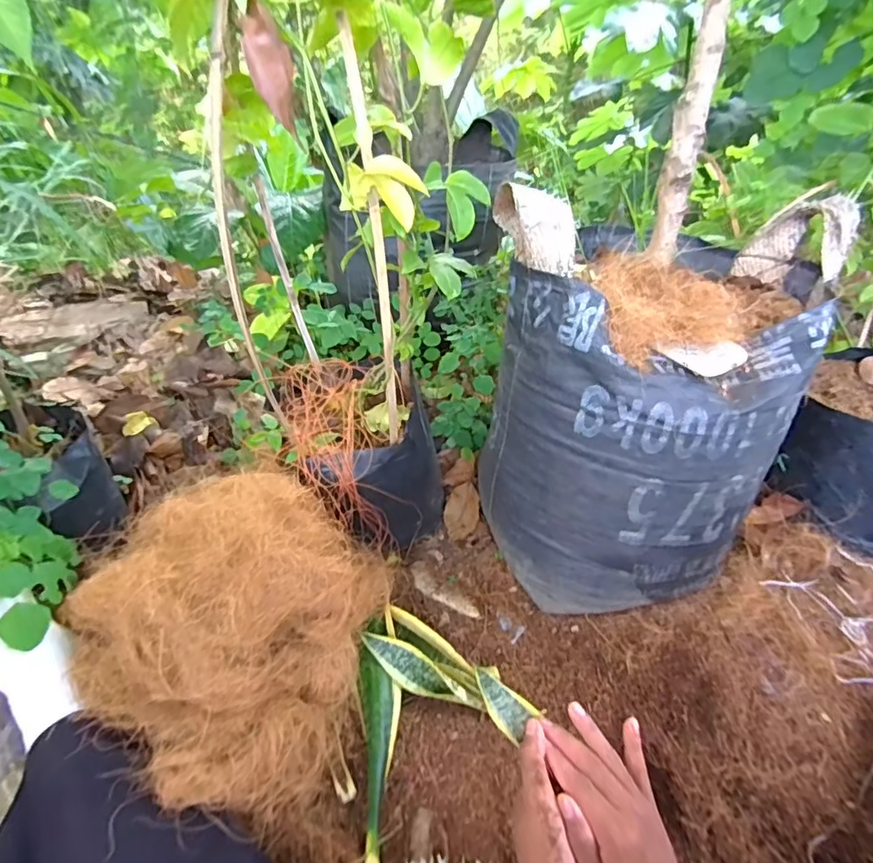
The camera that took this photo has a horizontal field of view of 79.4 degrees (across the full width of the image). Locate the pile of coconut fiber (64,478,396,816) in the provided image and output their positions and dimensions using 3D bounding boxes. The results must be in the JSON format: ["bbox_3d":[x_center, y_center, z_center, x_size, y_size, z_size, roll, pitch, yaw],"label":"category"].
[{"bbox_3d":[-0.246,0.193,0.564,0.319,0.230,0.303,8,43,9],"label":"pile of coconut fiber"}]

